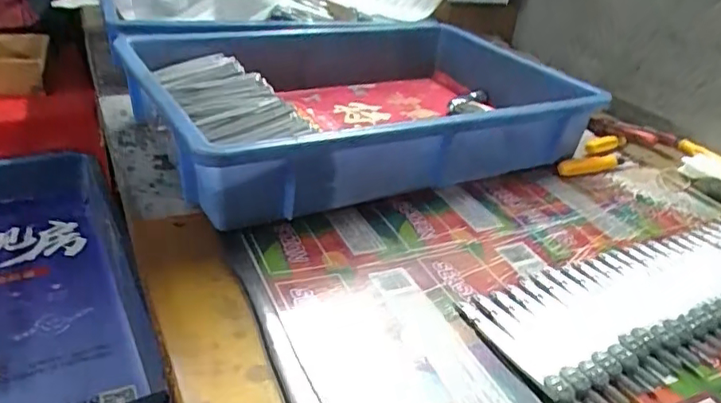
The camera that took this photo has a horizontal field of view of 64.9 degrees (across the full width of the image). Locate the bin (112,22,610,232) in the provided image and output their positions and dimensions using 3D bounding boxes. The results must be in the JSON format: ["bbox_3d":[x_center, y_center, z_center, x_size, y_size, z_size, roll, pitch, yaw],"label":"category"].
[{"bbox_3d":[-0.008,-0.108,0.591,0.396,0.084,0.303,-14,37,-29],"label":"bin"}]

